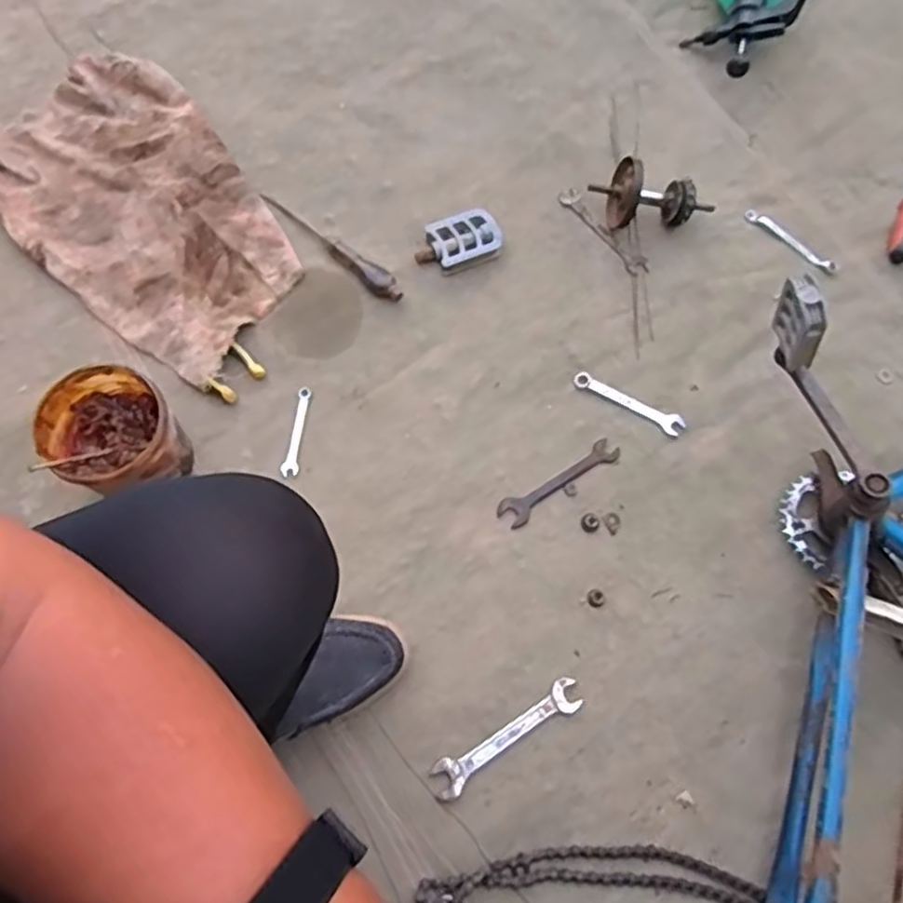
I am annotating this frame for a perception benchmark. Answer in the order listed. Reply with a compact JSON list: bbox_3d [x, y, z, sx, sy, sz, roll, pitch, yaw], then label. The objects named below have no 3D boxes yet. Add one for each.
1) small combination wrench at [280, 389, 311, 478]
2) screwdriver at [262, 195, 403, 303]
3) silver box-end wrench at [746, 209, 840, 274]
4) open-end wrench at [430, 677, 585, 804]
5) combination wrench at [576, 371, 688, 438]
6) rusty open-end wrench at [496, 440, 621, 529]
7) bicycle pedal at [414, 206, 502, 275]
[{"bbox_3d":[-0.186,-0.024,0.846,0.020,0.006,0.113,6,73,0],"label":"small combination wrench"},{"bbox_3d":[-0.154,-0.270,0.917,0.231,0.020,0.033,40,76,9],"label":"screwdriver"},{"bbox_3d":[0.470,-0.291,0.972,0.143,0.006,0.025,39,76,9],"label":"silver box-end wrench"},{"bbox_3d":[0.059,0.300,0.738,0.178,0.012,0.036,-32,77,-11],"label":"open-end wrench"},{"bbox_3d":[0.221,-0.061,0.878,0.144,0.008,0.026,30,75,7],"label":"combination wrench"},{"bbox_3d":[0.131,0.037,0.847,0.165,0.007,0.035,-32,77,-11],"label":"rusty open-end wrench"},{"bbox_3d":[0.008,-0.277,0.933,0.111,0.025,0.072,-24,76,-9],"label":"bicycle pedal"}]

